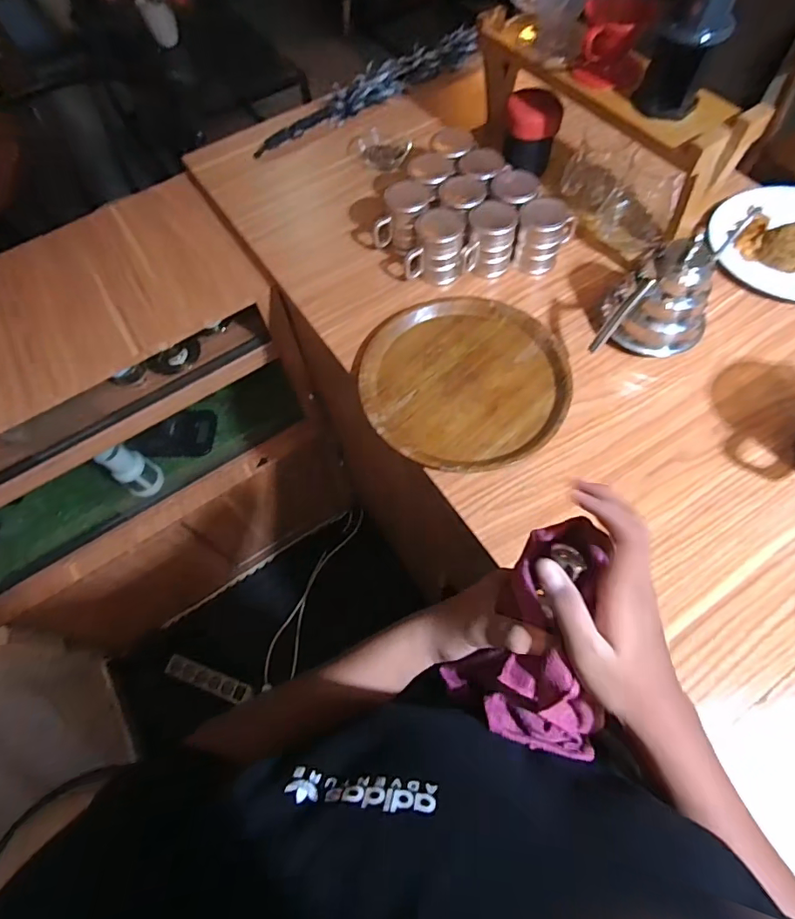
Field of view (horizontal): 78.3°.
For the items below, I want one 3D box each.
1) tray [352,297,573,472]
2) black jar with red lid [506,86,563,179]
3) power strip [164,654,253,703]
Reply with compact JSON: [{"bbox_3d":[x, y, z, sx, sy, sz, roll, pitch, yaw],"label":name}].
[{"bbox_3d":[0.095,-0.114,0.700,0.283,0.027,0.280,-1,63,3],"label":"tray"},{"bbox_3d":[0.224,-0.545,0.821,0.084,0.103,0.086,11,65,8],"label":"black jar with red lid"},{"bbox_3d":[-0.579,0.668,1.488,0.264,0.040,0.059,16,66,11],"label":"power strip"}]

